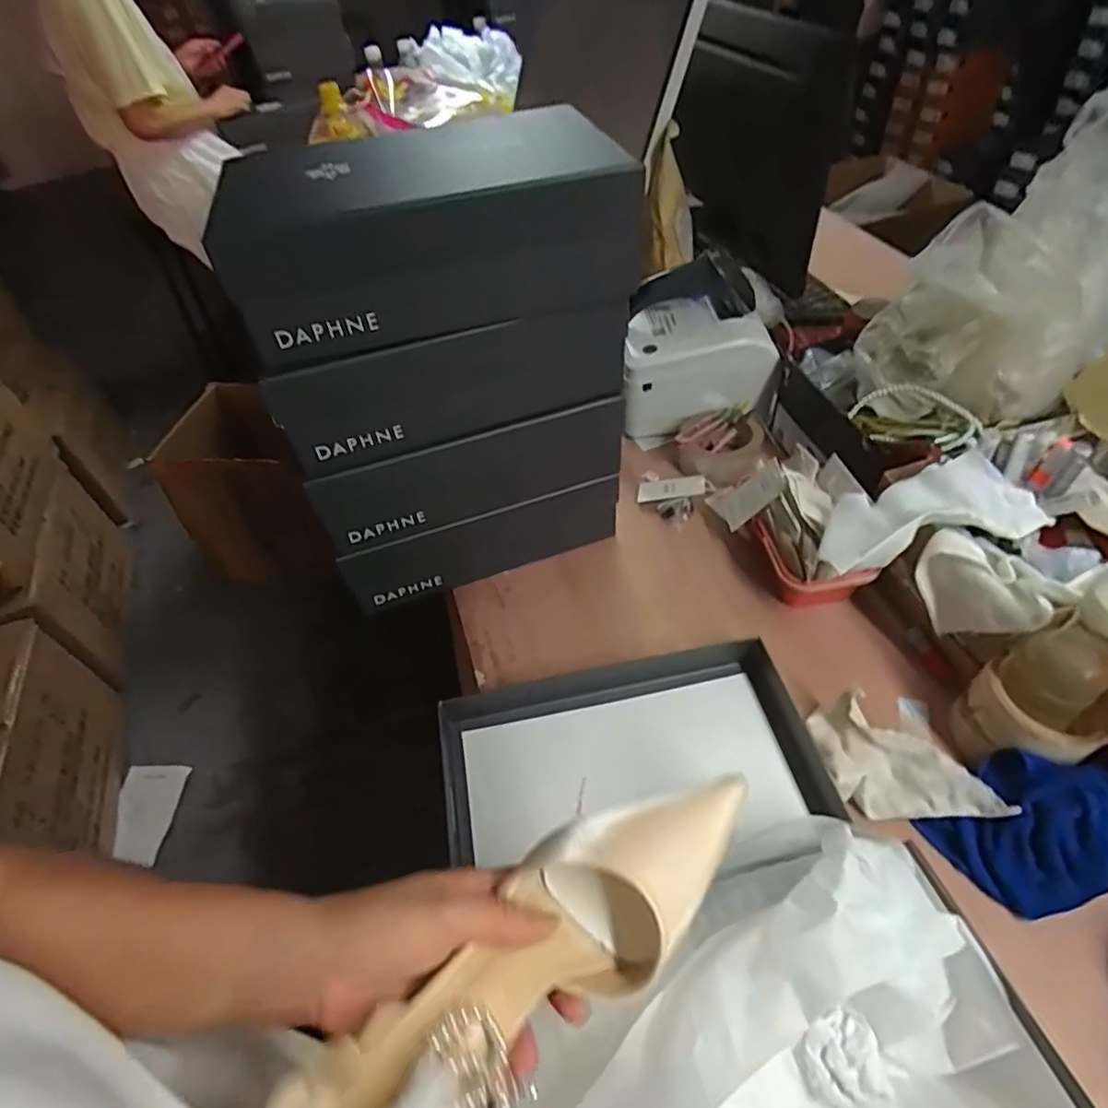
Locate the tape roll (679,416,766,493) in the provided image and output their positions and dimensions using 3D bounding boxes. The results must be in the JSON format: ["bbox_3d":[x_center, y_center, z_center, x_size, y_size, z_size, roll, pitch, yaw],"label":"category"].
[{"bbox_3d":[0.213,-0.129,0.790,0.091,0.043,0.093,24,56,25],"label":"tape roll"}]

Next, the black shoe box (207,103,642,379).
[{"bbox_3d":[-0.094,-0.259,0.505,0.290,0.100,0.190,-13,49,-5],"label":"black shoe box"}]

